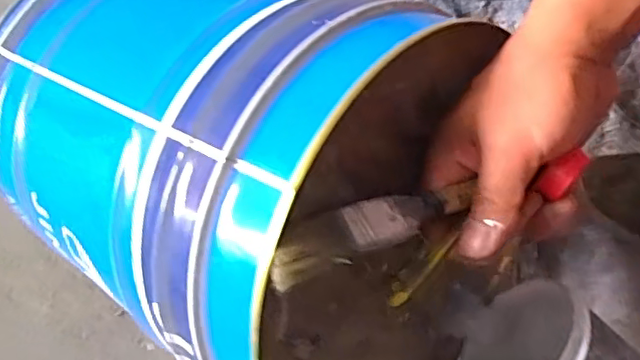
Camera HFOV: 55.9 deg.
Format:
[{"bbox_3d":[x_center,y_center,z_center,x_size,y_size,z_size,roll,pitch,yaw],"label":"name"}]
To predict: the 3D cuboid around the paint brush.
[{"bbox_3d":[0.050,0.013,0.281,0.158,0.029,0.028,-15,67,-18],"label":"paint brush"}]

